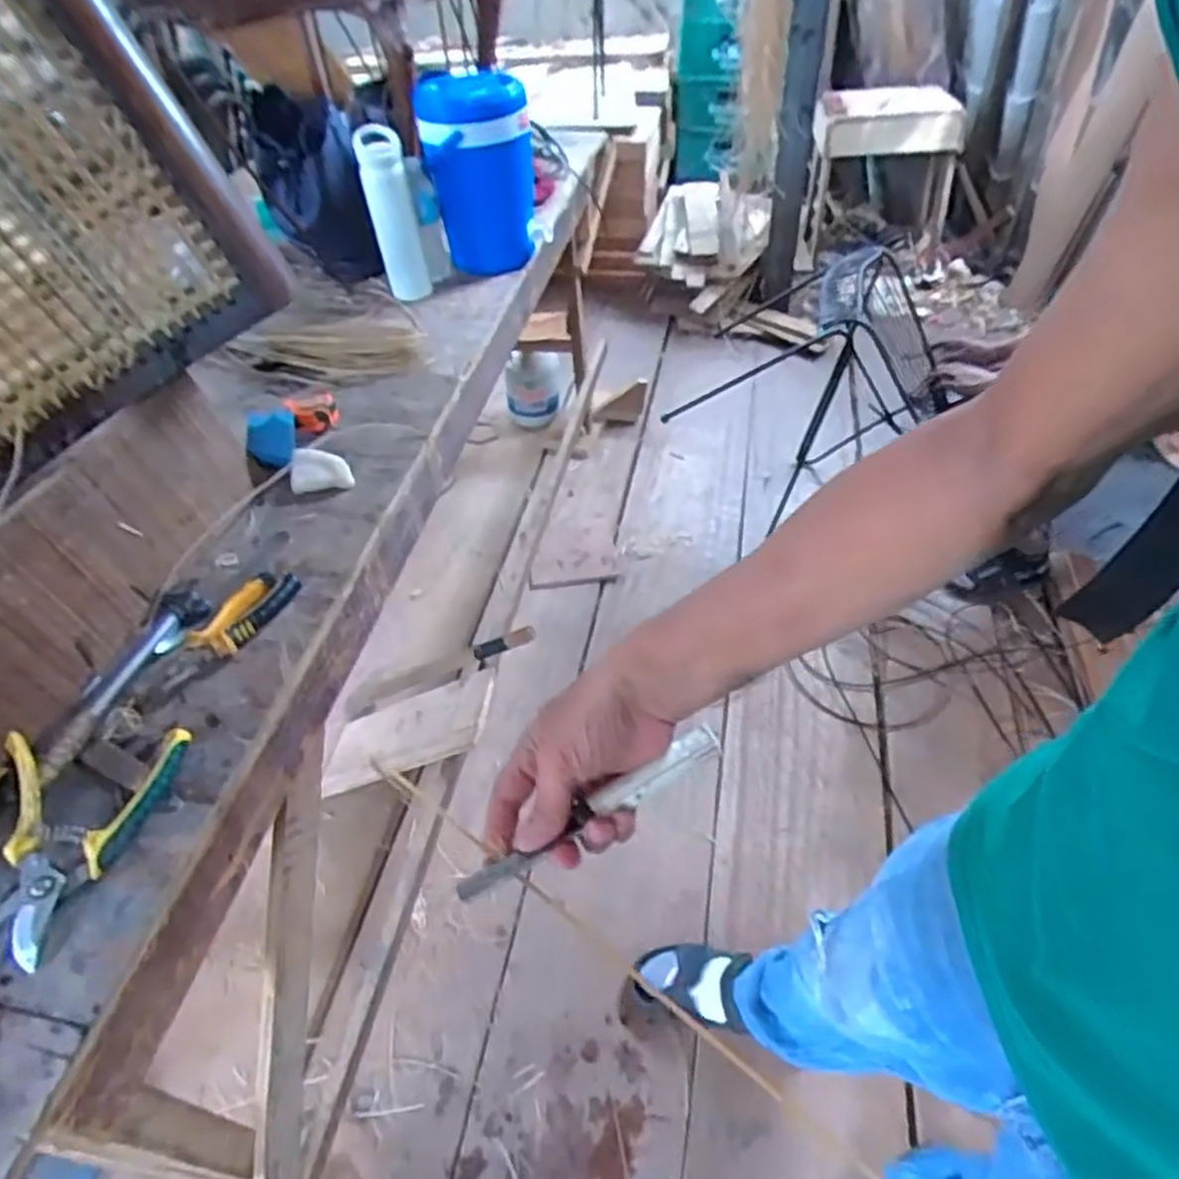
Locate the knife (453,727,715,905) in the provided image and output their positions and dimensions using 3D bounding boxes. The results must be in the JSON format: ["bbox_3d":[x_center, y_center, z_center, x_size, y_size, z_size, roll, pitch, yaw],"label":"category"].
[{"bbox_3d":[0.002,0.140,0.469,0.185,0.011,0.019,-28,54,-13],"label":"knife"}]

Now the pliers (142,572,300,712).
[{"bbox_3d":[-0.356,0.040,0.718,0.053,0.029,0.172,27,50,28],"label":"pliers"}]

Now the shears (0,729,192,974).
[{"bbox_3d":[-0.417,0.176,0.584,0.129,0.035,0.180,13,45,16],"label":"shears"}]

